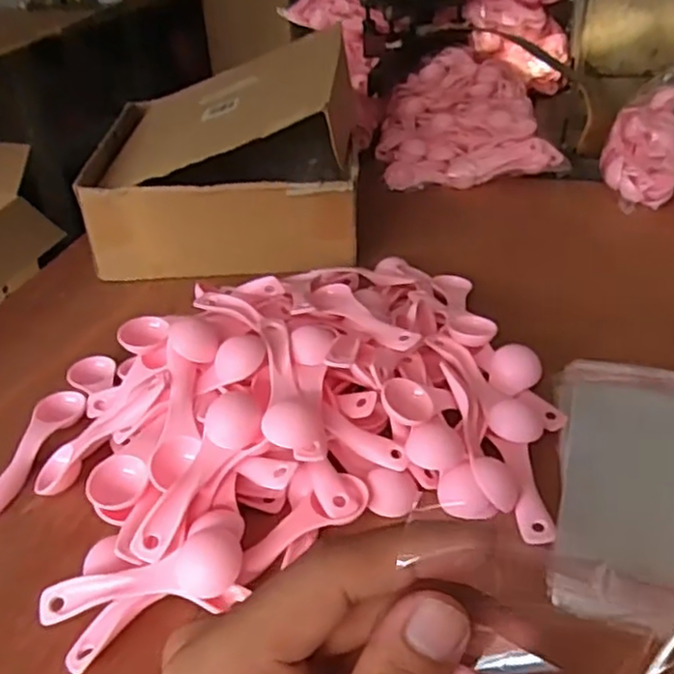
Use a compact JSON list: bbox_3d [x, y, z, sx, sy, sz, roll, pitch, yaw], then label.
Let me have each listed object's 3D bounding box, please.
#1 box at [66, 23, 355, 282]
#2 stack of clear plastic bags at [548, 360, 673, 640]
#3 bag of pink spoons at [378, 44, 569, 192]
[{"bbox_3d":[-0.116,-0.194,0.753,0.267,0.160,0.272,-2,34,2],"label":"box"},{"bbox_3d":[0.192,0.087,0.448,0.096,0.015,0.227,8,35,17],"label":"stack of clear plastic bags"},{"bbox_3d":[0.174,-0.298,0.942,0.221,0.089,0.317,2,34,8],"label":"bag of pink spoons"}]

